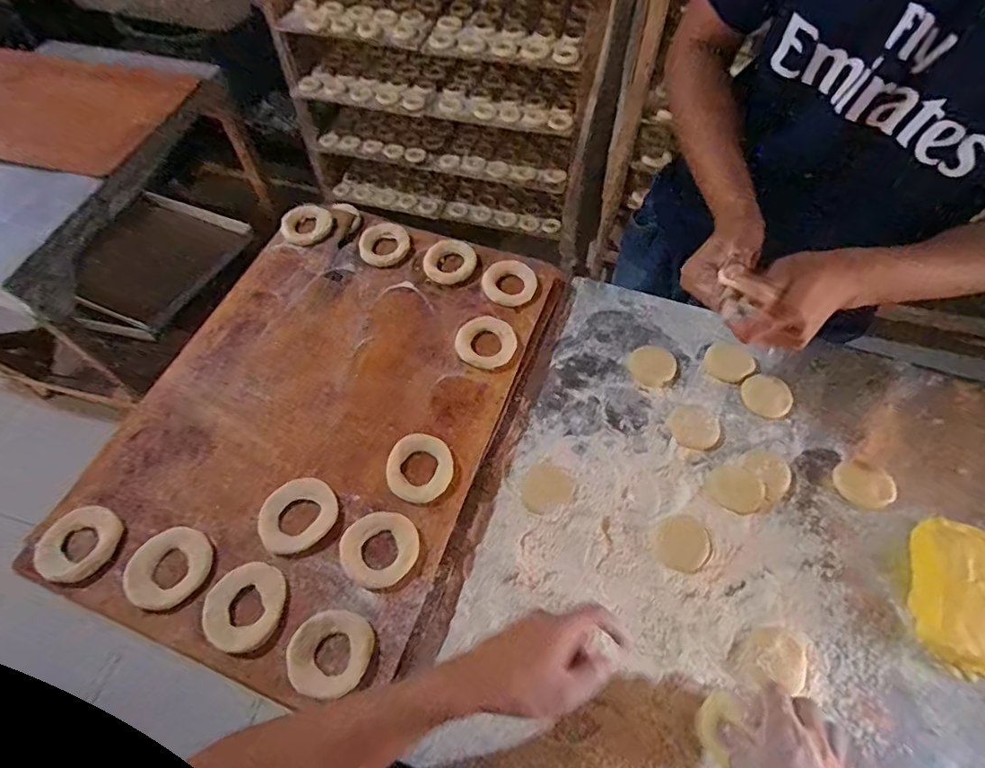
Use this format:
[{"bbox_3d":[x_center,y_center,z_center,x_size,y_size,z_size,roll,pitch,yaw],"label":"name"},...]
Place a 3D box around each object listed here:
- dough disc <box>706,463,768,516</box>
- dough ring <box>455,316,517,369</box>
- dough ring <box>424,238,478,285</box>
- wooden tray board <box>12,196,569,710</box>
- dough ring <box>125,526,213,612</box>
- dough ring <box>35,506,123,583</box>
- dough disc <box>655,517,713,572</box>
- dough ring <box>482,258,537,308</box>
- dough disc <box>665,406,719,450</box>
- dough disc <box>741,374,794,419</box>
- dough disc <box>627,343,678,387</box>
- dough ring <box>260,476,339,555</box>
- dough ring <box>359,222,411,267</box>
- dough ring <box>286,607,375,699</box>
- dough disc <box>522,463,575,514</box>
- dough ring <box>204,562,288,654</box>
[{"bbox_3d":[0.285,0.120,0.609,0.053,0.008,0.060,-31,63,-17],"label":"dough disc"},{"bbox_3d":[-0.008,-0.055,0.679,0.076,0.011,0.074,0,59,1],"label":"dough ring"},{"bbox_3d":[-0.060,-0.174,0.751,0.074,0.022,0.071,0,59,1],"label":"dough ring"},{"bbox_3d":[-0.202,0.019,0.655,0.456,0.038,0.605,16,60,11],"label":"wooden tray board"},{"bbox_3d":[-0.336,0.191,0.545,0.076,0.012,0.079,5,59,4],"label":"dough ring"},{"bbox_3d":[-0.441,0.170,0.557,0.078,0.010,0.076,8,59,6],"label":"dough ring"},{"bbox_3d":[0.211,0.177,0.580,0.062,0.004,0.056,-37,65,-19],"label":"dough disc"},{"bbox_3d":[0.024,-0.140,0.734,0.072,0.020,0.076,0,59,1],"label":"dough ring"},{"bbox_3d":[0.254,0.055,0.661,0.060,0.004,0.059,0,59,1],"label":"dough disc"},{"bbox_3d":[0.354,0.015,0.676,0.060,0.004,0.060,0,59,1],"label":"dough disc"},{"bbox_3d":[0.217,-0.026,0.711,0.060,0.006,0.061,0,59,1],"label":"dough disc"},{"bbox_3d":[-0.212,0.142,0.569,0.075,0.008,0.082,0,59,1],"label":"dough ring"},{"bbox_3d":[-0.158,-0.206,0.768,0.073,0.016,0.066,-7,59,-3],"label":"dough ring"},{"bbox_3d":[-0.155,0.257,0.501,0.074,0.012,0.075,0,59,1],"label":"dough ring"},{"bbox_3d":[0.063,0.124,0.618,0.054,0.006,0.065,33,65,19],"label":"dough disc"},{"bbox_3d":[-0.245,0.220,0.519,0.073,0.012,0.080,8,59,6],"label":"dough ring"}]

